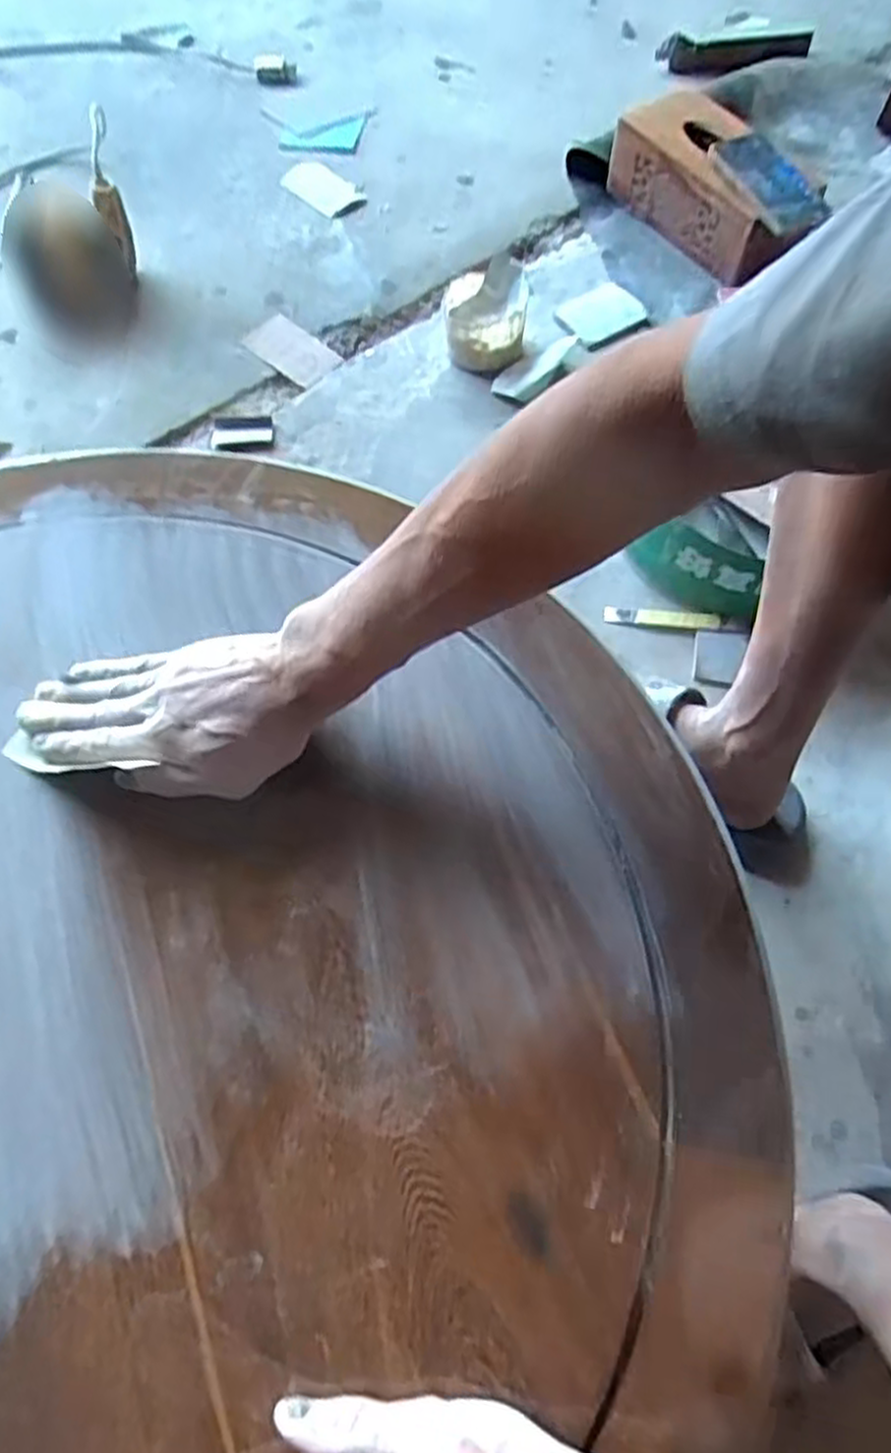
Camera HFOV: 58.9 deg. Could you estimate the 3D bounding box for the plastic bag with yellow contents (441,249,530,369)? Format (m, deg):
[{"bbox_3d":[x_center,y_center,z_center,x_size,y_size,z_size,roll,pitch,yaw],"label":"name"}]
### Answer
[{"bbox_3d":[0.049,-0.489,0.944,0.094,0.079,0.105,-4,65,-4],"label":"plastic bag with yellow contents"}]

